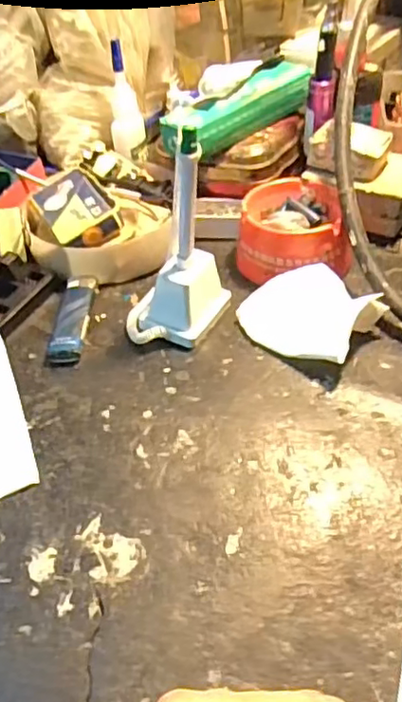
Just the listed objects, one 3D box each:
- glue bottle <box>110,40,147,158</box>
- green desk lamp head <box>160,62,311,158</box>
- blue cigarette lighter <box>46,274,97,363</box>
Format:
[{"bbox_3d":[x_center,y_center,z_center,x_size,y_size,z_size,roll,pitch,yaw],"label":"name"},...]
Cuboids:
[{"bbox_3d":[-0.065,-0.211,0.522,0.024,0.083,0.027,25,52,26],"label":"glue bottle"},{"bbox_3d":[0.031,-0.194,0.500,0.135,0.031,0.034,-34,52,-25],"label":"green desk lamp head"},{"bbox_3d":[-0.090,-0.023,0.431,0.023,0.009,0.079,-1,45,4],"label":"blue cigarette lighter"}]

